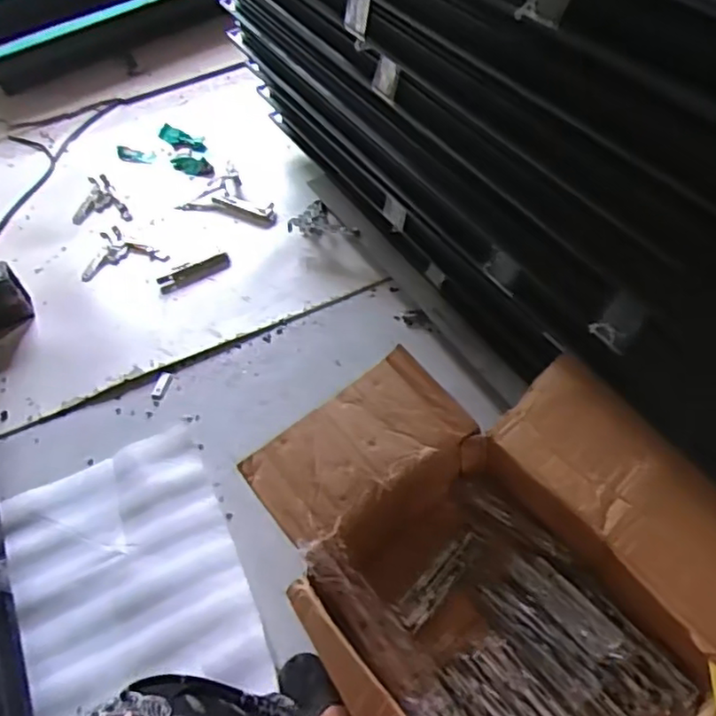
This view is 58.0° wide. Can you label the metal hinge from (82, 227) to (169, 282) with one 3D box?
[{"bbox_3d":[-0.472,-0.221,1.303,0.159,0.012,0.129,-14,52,-5],"label":"metal hinge"}]

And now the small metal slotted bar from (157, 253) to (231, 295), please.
[{"bbox_3d":[-0.315,-0.164,1.253,0.142,0.021,0.036,-26,54,-14],"label":"small metal slotted bar"}]

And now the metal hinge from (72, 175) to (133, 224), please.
[{"bbox_3d":[-0.570,-0.334,1.403,0.108,0.025,0.158,-26,54,-14],"label":"metal hinge"}]

